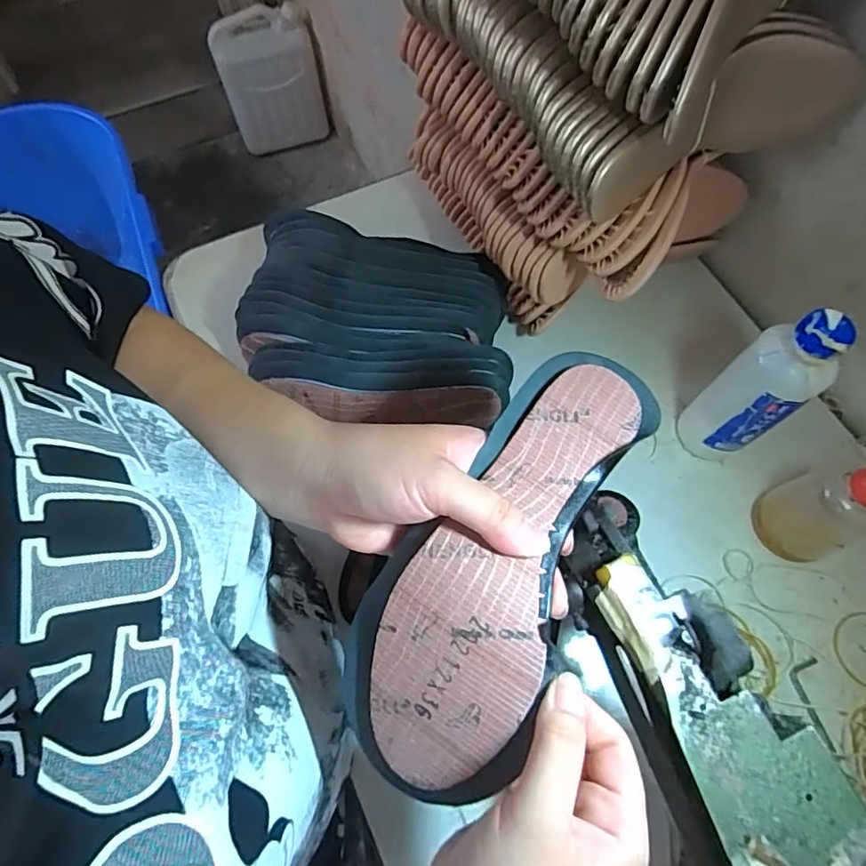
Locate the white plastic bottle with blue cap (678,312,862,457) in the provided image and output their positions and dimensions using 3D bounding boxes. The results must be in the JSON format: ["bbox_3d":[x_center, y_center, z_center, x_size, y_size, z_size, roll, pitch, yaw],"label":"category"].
[{"bbox_3d":[0.247,-0.029,0.435,0.053,0.176,0.042,23,67,9],"label":"white plastic bottle with blue cap"}]

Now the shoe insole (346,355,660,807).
[{"bbox_3d":[0.035,0.059,0.280,0.087,0.043,0.232,27,76,10],"label":"shoe insole"}]

